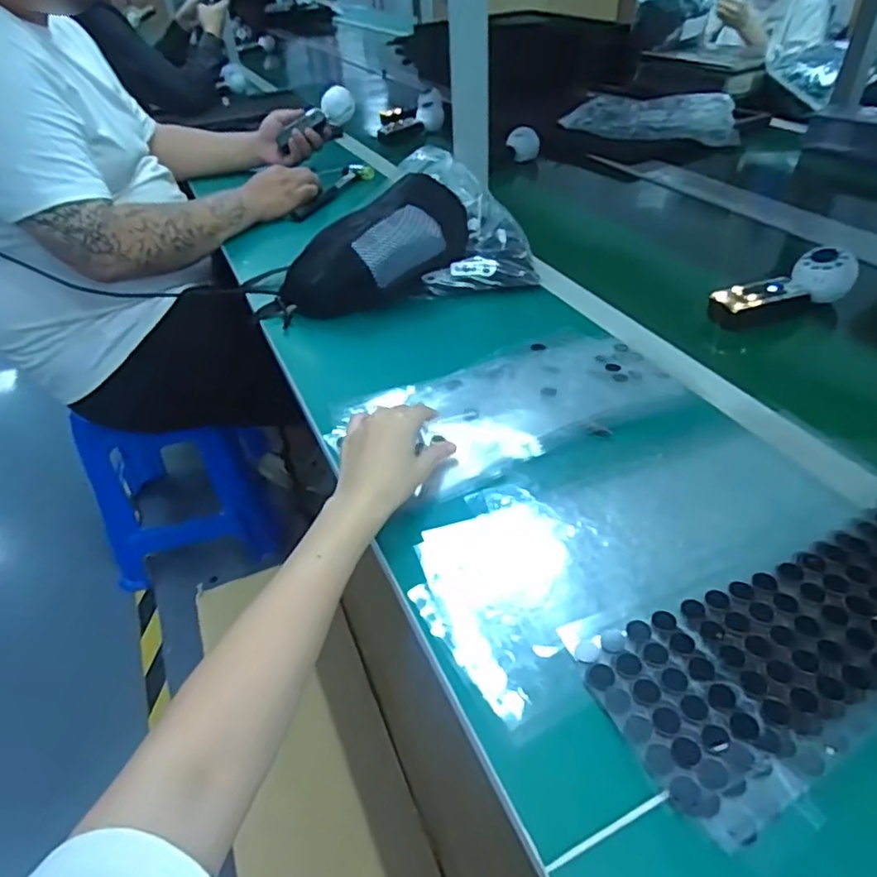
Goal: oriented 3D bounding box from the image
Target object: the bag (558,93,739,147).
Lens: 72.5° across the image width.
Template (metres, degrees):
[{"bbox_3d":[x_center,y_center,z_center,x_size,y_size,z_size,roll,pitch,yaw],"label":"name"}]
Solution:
[{"bbox_3d":[0.450,-0.670,1.239,0.328,0.045,0.198,14,44,20],"label":"bag"}]

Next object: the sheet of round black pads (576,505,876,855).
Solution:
[{"bbox_3d":[0.248,0.119,0.387,0.309,0.011,0.119,-21,44,-19],"label":"sheet of round black pads"}]

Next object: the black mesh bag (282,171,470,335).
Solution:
[{"bbox_3d":[-0.071,-0.237,0.758,0.265,0.123,0.120,-32,48,-28],"label":"black mesh bag"}]

